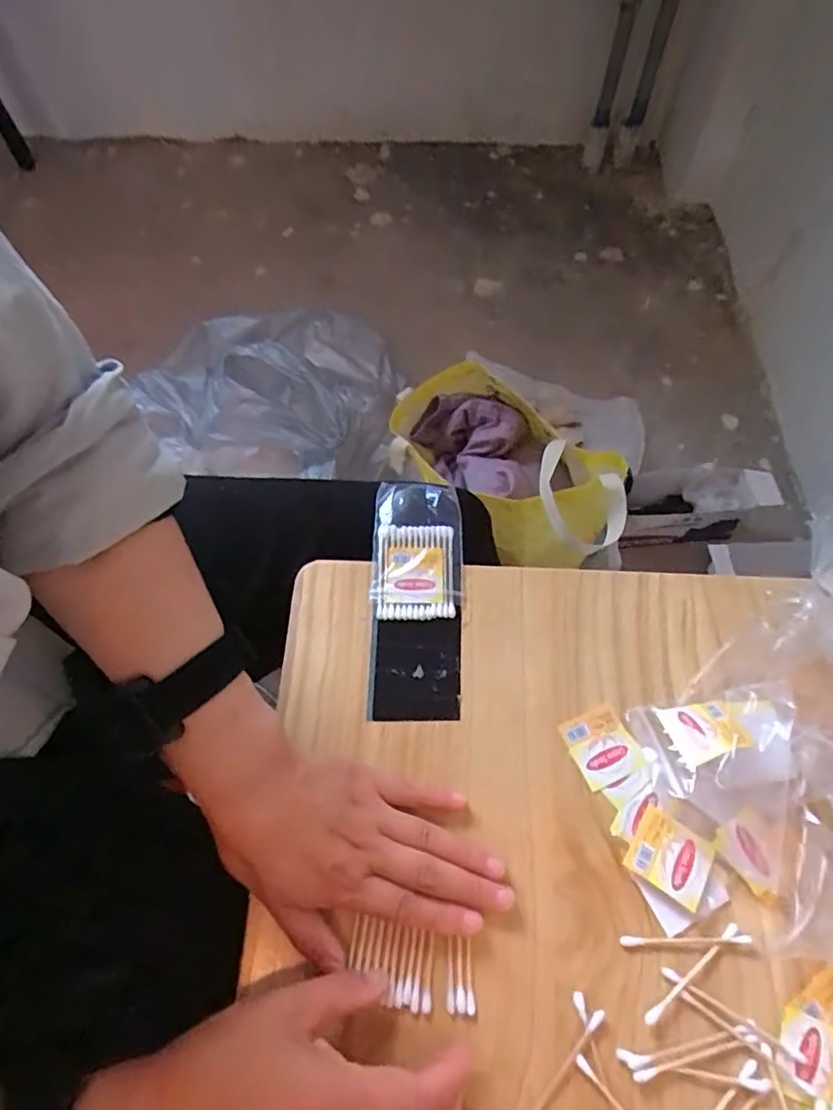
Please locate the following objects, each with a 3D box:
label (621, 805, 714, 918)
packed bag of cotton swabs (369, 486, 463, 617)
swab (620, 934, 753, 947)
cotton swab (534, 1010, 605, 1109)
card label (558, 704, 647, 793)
[{"bbox_3d":[0.145,0.173,0.339,0.042,0.004,0.039,28,60,17],"label":"label"},{"bbox_3d":[0.001,-0.006,0.431,0.064,0.009,0.109,1,63,0],"label":"packed bag of cotton swabs"},{"bbox_3d":[0.146,0.209,0.322,0.068,0.008,0.005,-1,63,-1],"label":"swab"},{"bbox_3d":[0.072,0.262,0.298,0.006,0.004,0.071,40,69,18],"label":"cotton swab"},{"bbox_3d":[0.116,0.120,0.374,0.039,0.004,0.042,-23,68,-15],"label":"card label"}]

